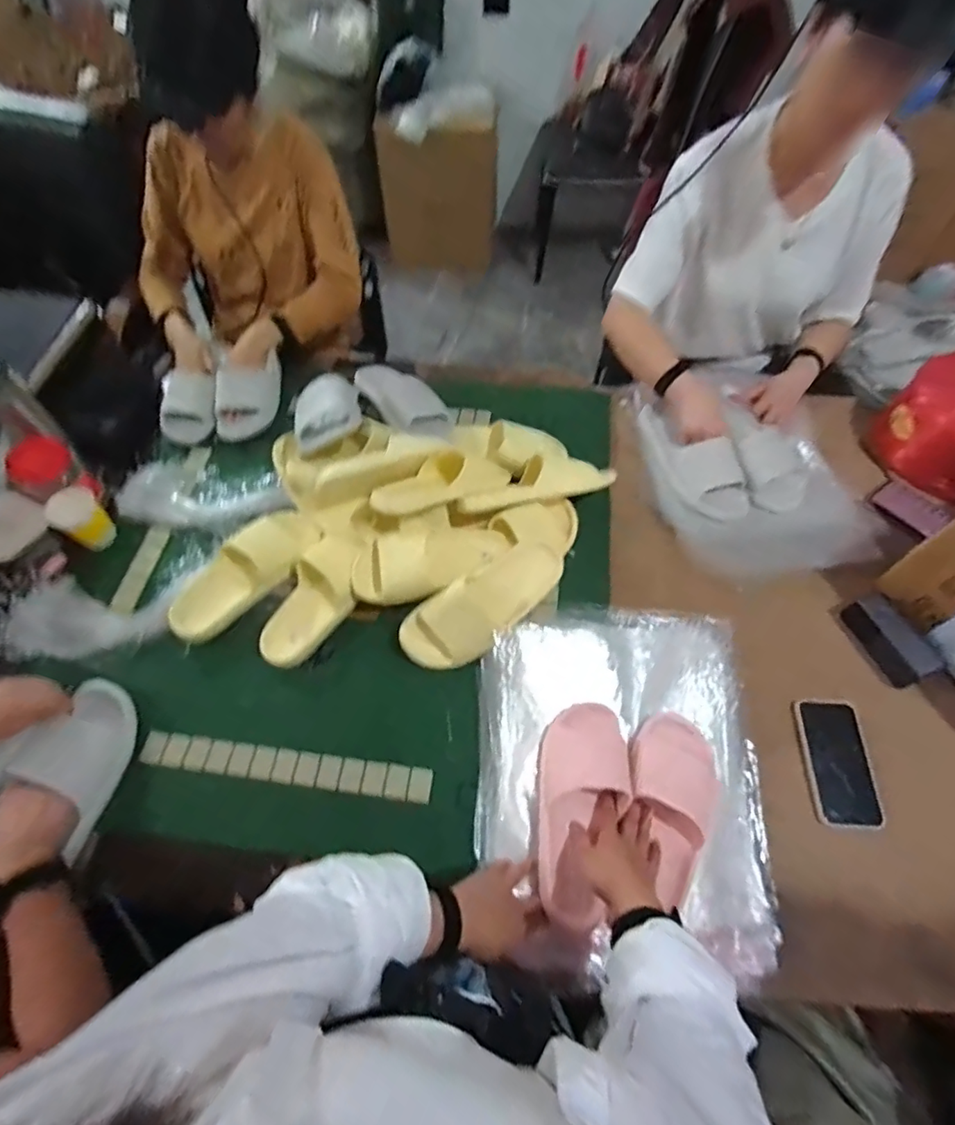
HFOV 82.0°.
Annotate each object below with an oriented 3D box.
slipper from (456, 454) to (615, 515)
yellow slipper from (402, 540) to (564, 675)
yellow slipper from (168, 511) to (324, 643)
[{"bbox_3d":[0.091,-0.132,0.888,0.258,0.067,0.092,-16,61,-10],"label":"slipper"},{"bbox_3d":[0.011,0.061,0.794,0.256,0.071,0.112,-27,64,-15],"label":"yellow slipper"},{"bbox_3d":[-0.357,0.016,0.845,0.097,0.062,0.252,40,67,20],"label":"yellow slipper"}]

